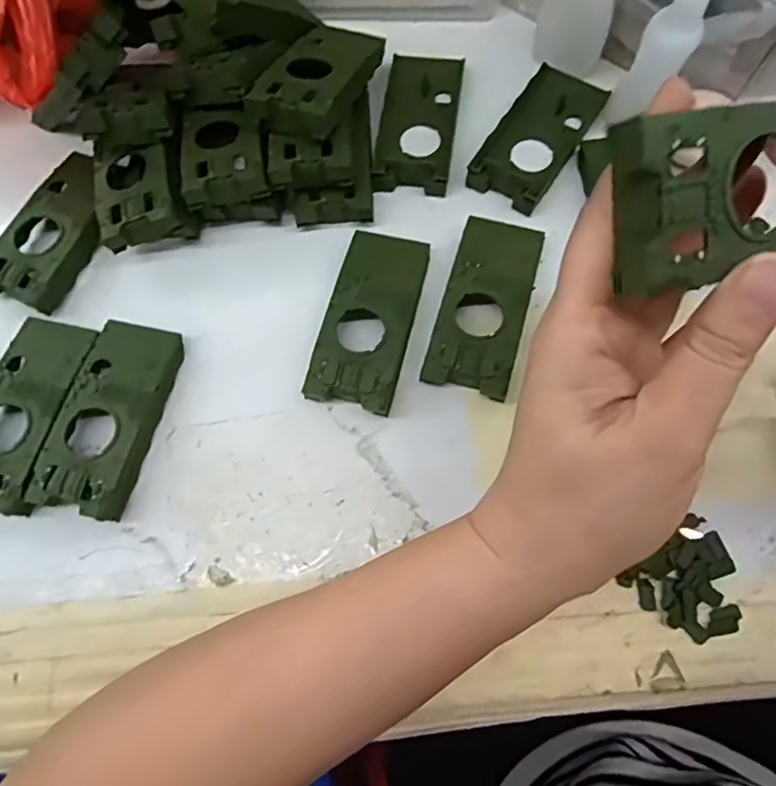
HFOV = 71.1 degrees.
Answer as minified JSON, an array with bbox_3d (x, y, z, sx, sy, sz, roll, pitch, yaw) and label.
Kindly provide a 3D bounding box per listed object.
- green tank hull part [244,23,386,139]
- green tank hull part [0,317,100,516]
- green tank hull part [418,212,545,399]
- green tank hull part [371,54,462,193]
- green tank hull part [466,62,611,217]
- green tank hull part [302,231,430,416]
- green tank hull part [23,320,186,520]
[{"bbox_3d":[-0.038,-0.184,0.318,0.048,0.017,0.105,20,55,6],"label":"green tank hull part"},{"bbox_3d":[-0.196,0.009,0.290,0.050,0.016,0.103,9,72,6],"label":"green tank hull part"},{"bbox_3d":[0.053,-0.049,0.296,0.043,0.021,0.104,16,73,8],"label":"green tank hull part"},{"bbox_3d":[0.019,-0.173,0.341,0.047,0.021,0.102,7,72,5],"label":"green tank hull part"},{"bbox_3d":[0.093,-0.160,0.332,0.046,0.020,0.108,31,76,12],"label":"green tank hull part"},{"bbox_3d":[-0.010,-0.041,0.298,0.045,0.020,0.103,13,73,7],"label":"green tank hull part"},{"bbox_3d":[-0.148,0.011,0.289,0.051,0.021,0.102,11,73,7],"label":"green tank hull part"}]

